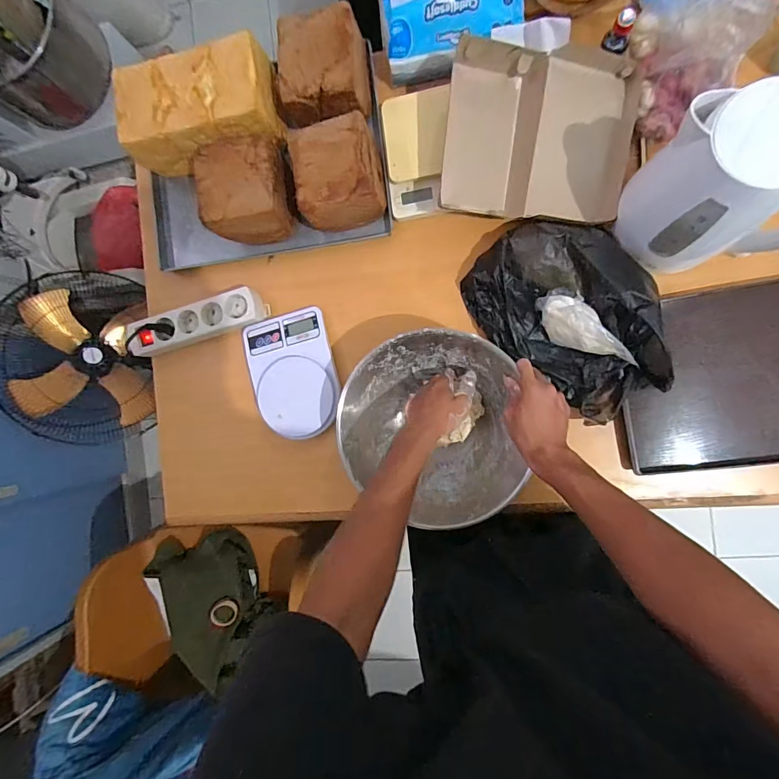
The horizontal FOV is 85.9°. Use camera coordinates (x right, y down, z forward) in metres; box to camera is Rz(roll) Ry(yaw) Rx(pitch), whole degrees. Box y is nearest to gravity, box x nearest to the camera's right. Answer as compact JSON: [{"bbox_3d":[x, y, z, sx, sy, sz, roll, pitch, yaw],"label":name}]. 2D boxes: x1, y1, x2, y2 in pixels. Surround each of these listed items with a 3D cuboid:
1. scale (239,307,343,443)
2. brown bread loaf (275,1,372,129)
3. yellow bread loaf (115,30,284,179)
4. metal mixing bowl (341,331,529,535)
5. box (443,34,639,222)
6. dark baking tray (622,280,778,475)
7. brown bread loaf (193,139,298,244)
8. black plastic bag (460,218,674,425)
[{"bbox_3d":[-0.152,-0.024,0.672,0.136,0.043,0.195,-15,89,9],"label":"scale"},{"bbox_3d":[-0.098,-0.442,0.591,0.127,0.079,0.127,-4,91,10],"label":"brown bread loaf"},{"bbox_3d":[-0.284,-0.418,0.632,0.233,0.084,0.133,-9,90,10],"label":"yellow bread loaf"},{"bbox_3d":[0.055,0.057,0.600,0.227,0.101,0.260,-6,90,10],"label":"metal mixing bowl"},{"bbox_3d":[0.201,-0.341,0.574,0.252,0.084,0.201,3,92,9],"label":"box"},{"bbox_3d":[0.508,-0.019,0.568,0.359,0.041,0.242,-9,90,10],"label":"dark baking tray"},{"bbox_3d":[-0.208,-0.283,0.609,0.113,0.078,0.129,-7,90,10],"label":"brown bread loaf"},{"bbox_3d":[0.250,-0.100,0.566,0.213,0.103,0.290,-31,86,9],"label":"black plastic bag"}]

